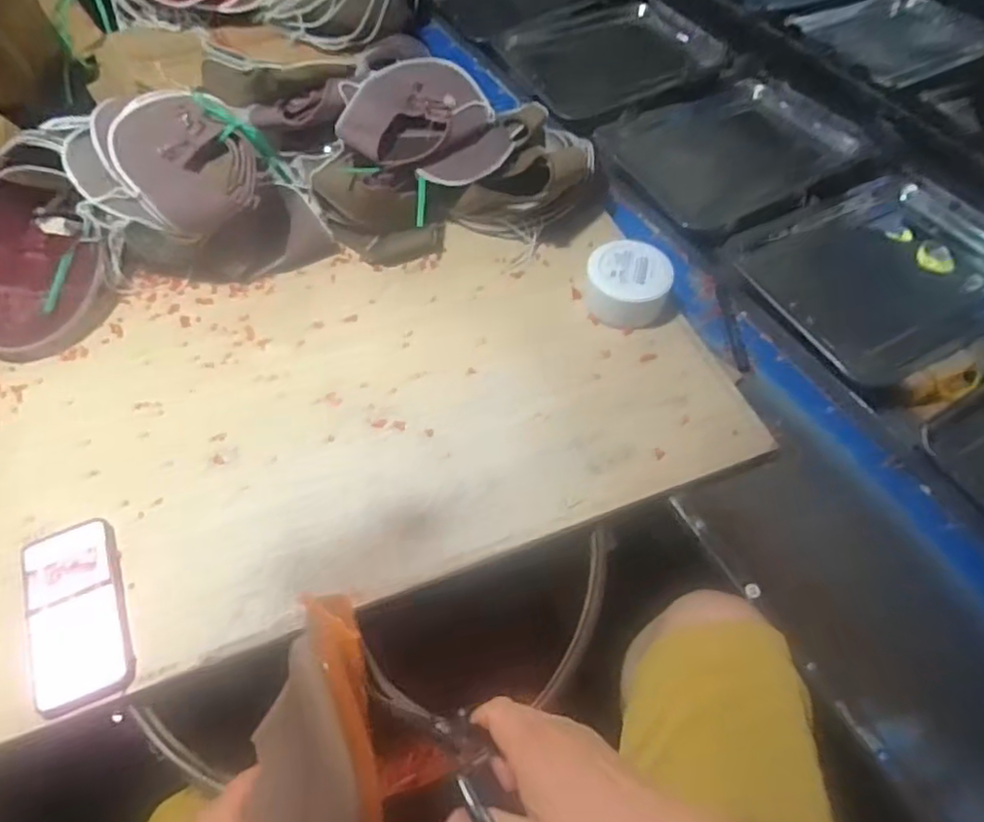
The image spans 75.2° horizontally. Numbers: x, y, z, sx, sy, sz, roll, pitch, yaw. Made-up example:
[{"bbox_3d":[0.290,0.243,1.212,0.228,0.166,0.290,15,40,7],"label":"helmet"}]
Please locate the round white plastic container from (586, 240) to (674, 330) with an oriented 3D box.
[{"bbox_3d":[0.167,-0.153,0.785,0.105,0.063,0.092,16,56,9],"label":"round white plastic container"}]

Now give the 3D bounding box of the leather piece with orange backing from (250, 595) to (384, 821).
[{"bbox_3d":[-0.095,0.215,0.349,0.069,0.024,0.215,0,87,-2],"label":"leather piece with orange backing"}]

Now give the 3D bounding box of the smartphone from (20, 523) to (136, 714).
[{"bbox_3d":[-0.379,0.180,0.582,0.080,0.008,0.171,-20,58,-15],"label":"smartphone"}]

